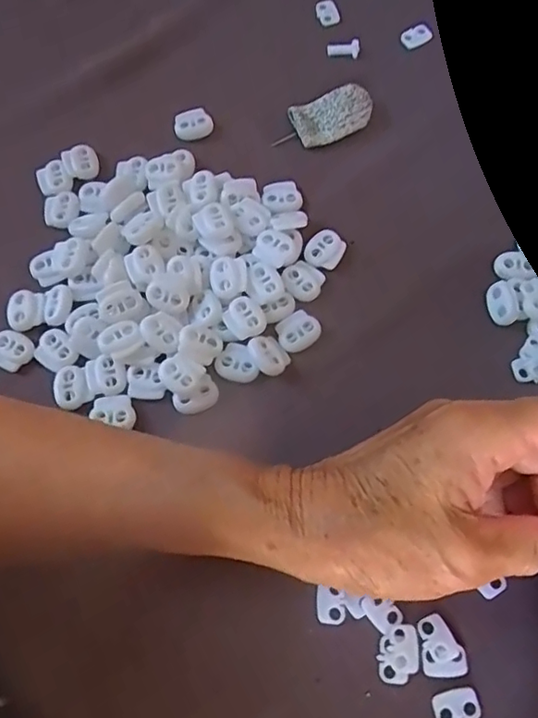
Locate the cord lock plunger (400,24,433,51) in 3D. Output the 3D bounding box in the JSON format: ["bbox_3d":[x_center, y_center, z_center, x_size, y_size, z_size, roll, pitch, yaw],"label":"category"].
[{"bbox_3d":[0.092,-0.200,0.354,0.020,0.004,0.011,-32,72,-8],"label":"cord lock plunger"}]

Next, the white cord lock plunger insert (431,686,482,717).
[{"bbox_3d":[0.077,0.143,0.235,0.019,0.004,0.013,-15,71,-3],"label":"white cord lock plunger insert"}]

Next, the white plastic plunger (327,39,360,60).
[{"bbox_3d":[0.046,-0.190,0.351,0.019,0.009,0.008,2,71,3],"label":"white plastic plunger"}]

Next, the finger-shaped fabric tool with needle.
[{"bbox_3d":[0.031,-0.140,0.331,0.056,0.013,0.028,-19,71,-4],"label":"finger-shaped fabric tool with needle"}]

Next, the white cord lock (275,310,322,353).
[{"bbox_3d":[0.015,-0.014,0.290,0.021,0.004,0.018,-30,72,-8],"label":"white cord lock"}]

